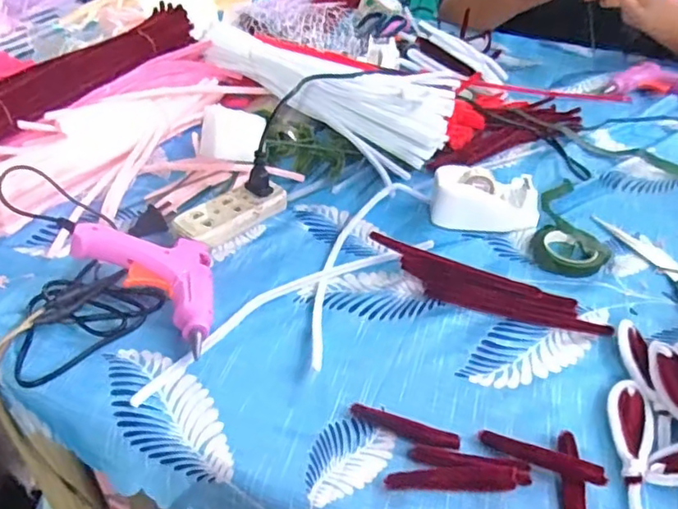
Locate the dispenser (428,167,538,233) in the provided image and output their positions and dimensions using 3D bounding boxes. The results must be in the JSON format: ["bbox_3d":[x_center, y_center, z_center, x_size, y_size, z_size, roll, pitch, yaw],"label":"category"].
[{"bbox_3d":[0.143,-0.054,0.566,0.100,0.038,0.054,5,40,4],"label":"dispenser"}]

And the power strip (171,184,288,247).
[{"bbox_3d":[-0.102,-0.039,0.540,0.039,0.025,0.111,30,47,28],"label":"power strip"}]

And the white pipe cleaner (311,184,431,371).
[{"bbox_3d":[0.014,0.001,0.510,0.058,0.011,0.256,18,43,18],"label":"white pipe cleaner"}]

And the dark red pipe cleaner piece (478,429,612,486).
[{"bbox_3d":[0.127,0.127,0.363,0.076,0.008,0.011,17,42,16],"label":"dark red pipe cleaner piece"}]

